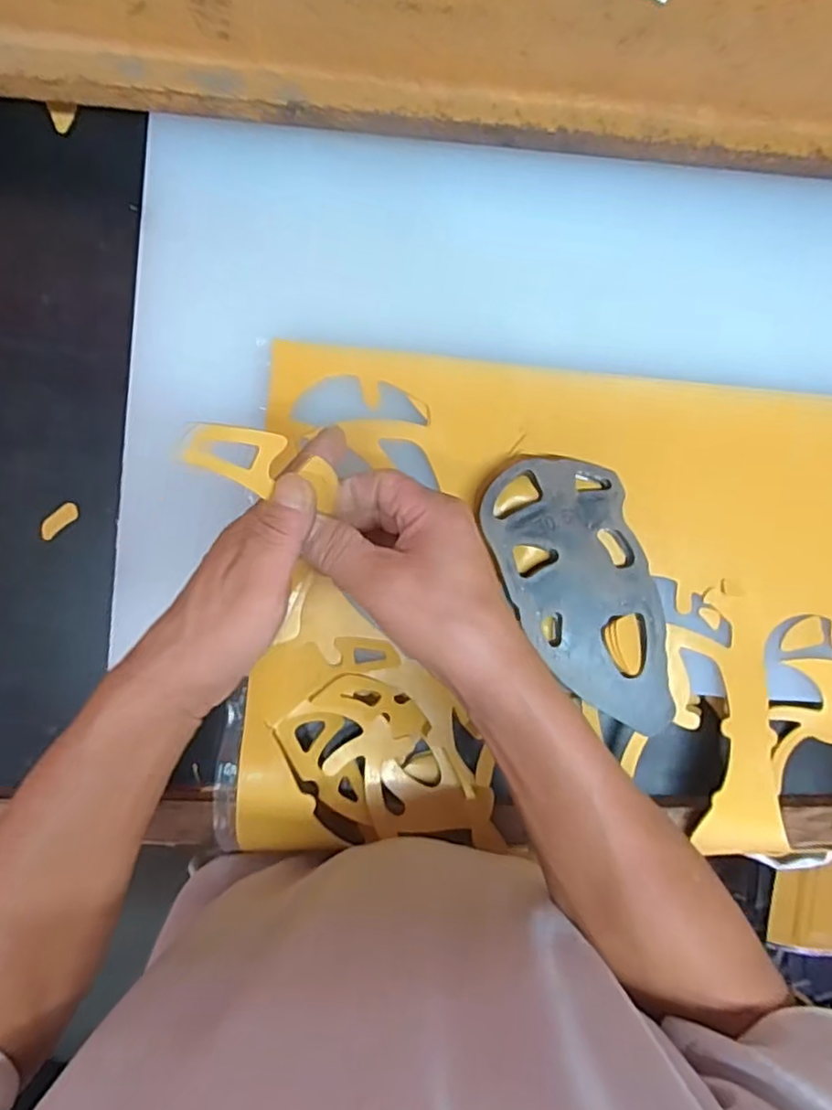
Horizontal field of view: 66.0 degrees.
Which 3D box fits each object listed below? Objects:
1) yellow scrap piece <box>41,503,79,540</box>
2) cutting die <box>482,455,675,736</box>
[{"bbox_3d":[-0.281,-0.027,0.505,0.034,0.006,0.012,-43,91,-6],"label":"yellow scrap piece"},{"bbox_3d":[0.128,0.033,0.498,0.108,0.026,0.221,-18,89,-6],"label":"cutting die"}]

